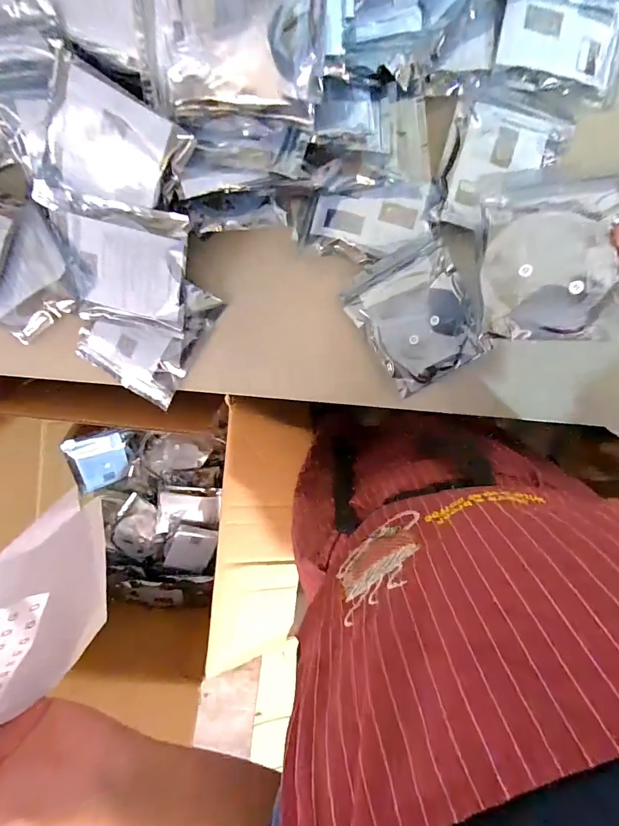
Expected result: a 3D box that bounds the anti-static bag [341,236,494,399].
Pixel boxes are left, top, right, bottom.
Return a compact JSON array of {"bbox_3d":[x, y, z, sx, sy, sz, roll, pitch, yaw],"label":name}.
[{"bbox_3d":[0.120,-0.105,0.450,0.118,0.009,0.144,-29,97,5],"label":"anti-static bag"}]

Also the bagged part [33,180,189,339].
[{"bbox_3d":[-0.213,-0.161,0.433,0.159,0.015,0.122,14,113,3],"label":"bagged part"}]

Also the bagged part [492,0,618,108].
[{"bbox_3d":[0.262,-0.383,0.406,0.138,0.013,0.104,7,99,0],"label":"bagged part"}]

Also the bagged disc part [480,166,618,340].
[{"bbox_3d":[0.212,-0.134,0.338,0.122,0.016,0.142,1,84,24],"label":"bagged disc part"}]

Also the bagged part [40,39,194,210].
[{"bbox_3d":[-0.184,-0.245,0.380,0.120,0.014,0.108,22,134,-18],"label":"bagged part"}]

